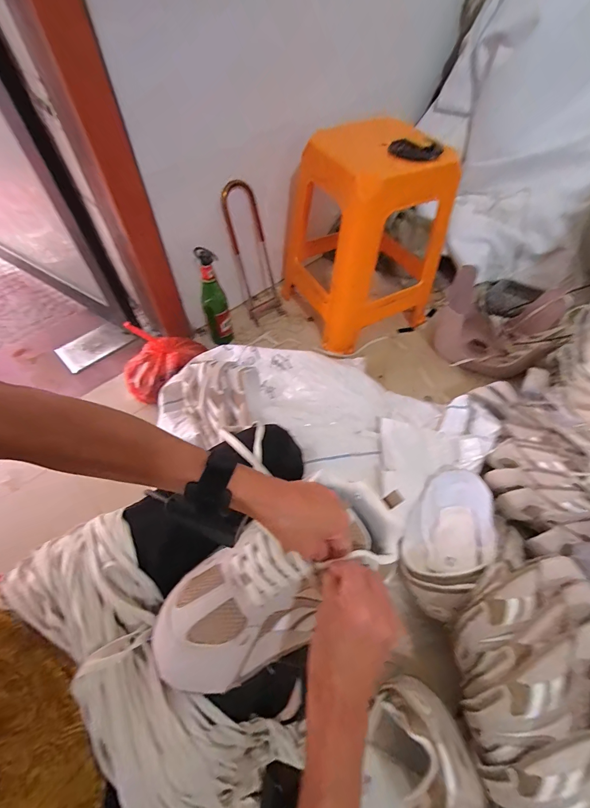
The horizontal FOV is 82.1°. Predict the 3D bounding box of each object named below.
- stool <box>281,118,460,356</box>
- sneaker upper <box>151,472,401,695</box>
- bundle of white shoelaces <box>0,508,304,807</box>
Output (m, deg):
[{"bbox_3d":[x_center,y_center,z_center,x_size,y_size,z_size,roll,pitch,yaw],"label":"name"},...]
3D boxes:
[{"bbox_3d":[0.165,-0.474,0.954,0.332,0.449,0.408,-27,61,-18],"label":"stool"},{"bbox_3d":[-0.009,0.173,0.348,0.261,0.074,0.120,-24,60,-21],"label":"sneaker upper"},{"bbox_3d":[-0.162,0.242,0.333,0.302,0.063,0.124,40,64,22],"label":"bundle of white shoelaces"}]

